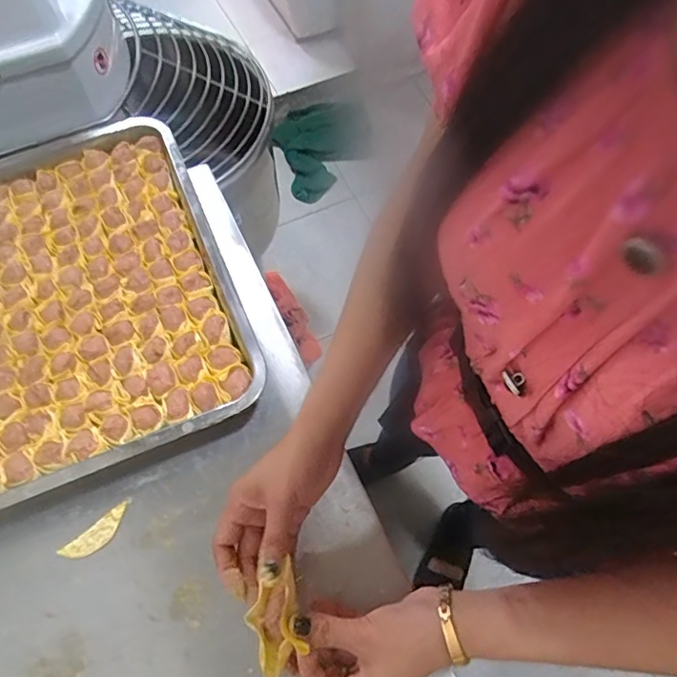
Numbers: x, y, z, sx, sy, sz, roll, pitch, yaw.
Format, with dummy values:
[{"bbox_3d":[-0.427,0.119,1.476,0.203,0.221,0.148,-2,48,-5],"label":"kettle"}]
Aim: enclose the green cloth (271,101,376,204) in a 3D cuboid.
[{"bbox_3d":[-0.033,-0.618,1.734,0.324,0.049,0.344,-19,64,-8],"label":"green cloth"}]

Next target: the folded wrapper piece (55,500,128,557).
[{"bbox_3d":[-0.213,0.172,0.478,0.064,0.004,0.023,-38,68,-17],"label":"folded wrapper piece"}]

